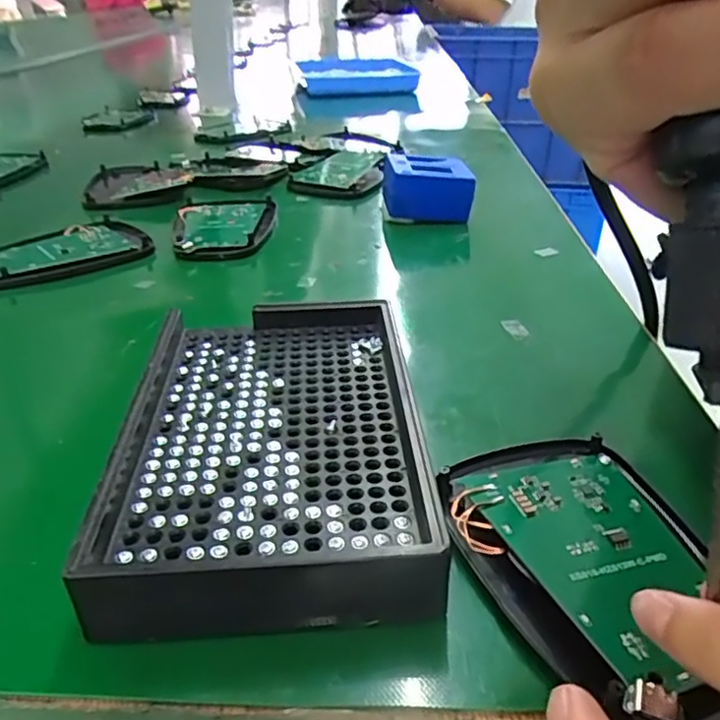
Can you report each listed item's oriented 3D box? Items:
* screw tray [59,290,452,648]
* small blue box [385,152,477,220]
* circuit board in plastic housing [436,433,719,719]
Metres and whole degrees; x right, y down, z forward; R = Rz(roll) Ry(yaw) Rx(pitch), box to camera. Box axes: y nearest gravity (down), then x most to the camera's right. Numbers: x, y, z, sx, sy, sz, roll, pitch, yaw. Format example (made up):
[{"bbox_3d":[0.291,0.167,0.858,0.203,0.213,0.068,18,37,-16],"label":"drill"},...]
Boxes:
[{"bbox_3d":[-0.029,0.023,0.207,0.090,0.022,0.142,0,31,-5],"label":"screw tray"},{"bbox_3d":[0.042,-0.111,0.423,0.056,0.038,0.046,0,31,-5],"label":"small blue box"},{"bbox_3d":[0.059,0.053,0.170,0.062,0.013,0.102,-2,31,-8],"label":"circuit board in plastic housing"}]

